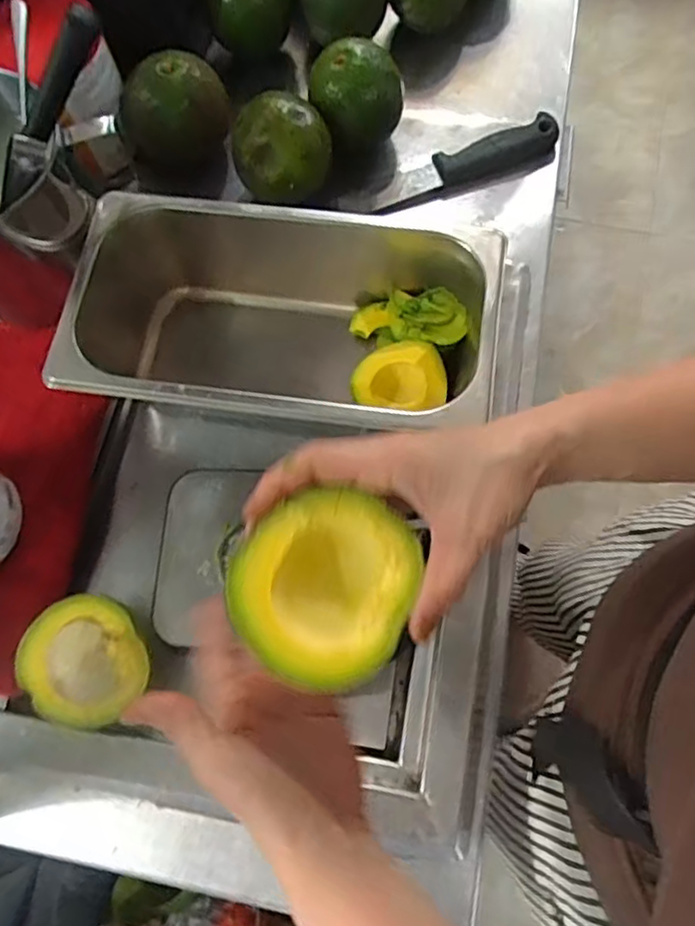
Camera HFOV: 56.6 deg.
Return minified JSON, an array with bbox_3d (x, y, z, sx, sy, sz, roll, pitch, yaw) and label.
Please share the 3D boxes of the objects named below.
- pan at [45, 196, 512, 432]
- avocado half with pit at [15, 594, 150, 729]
[{"bbox_3d":[-0.062,-0.097,0.550,0.341,0.157,0.171,8,72,5],"label":"pan"},{"bbox_3d":[-0.184,0.137,0.444,0.080,0.048,0.085,-1,72,2],"label":"avocado half with pit"}]

